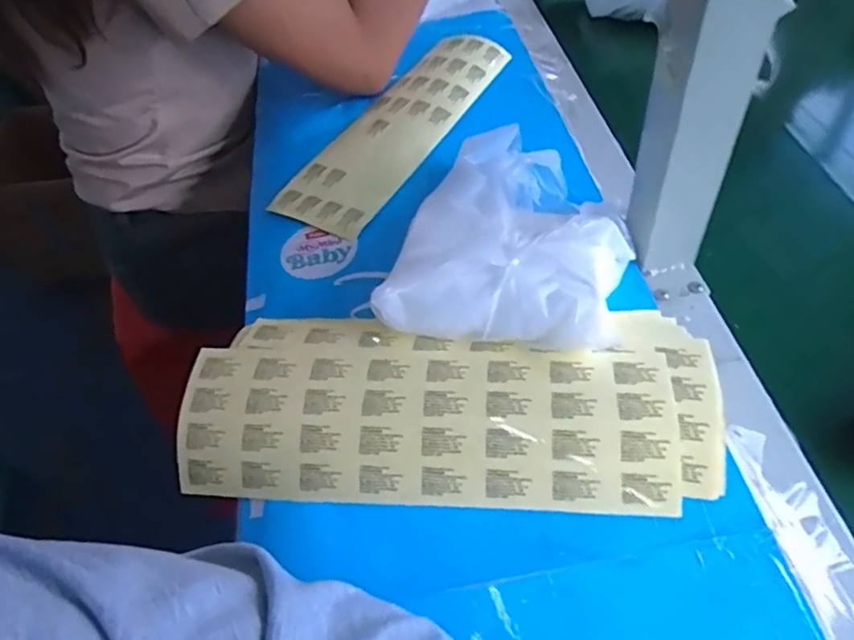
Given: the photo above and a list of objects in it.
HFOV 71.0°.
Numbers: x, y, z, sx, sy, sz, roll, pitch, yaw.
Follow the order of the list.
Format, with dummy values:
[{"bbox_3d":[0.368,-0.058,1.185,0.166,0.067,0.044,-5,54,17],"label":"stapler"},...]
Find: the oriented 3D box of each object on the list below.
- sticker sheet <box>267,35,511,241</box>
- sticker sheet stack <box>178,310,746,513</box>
[{"bbox_3d":[-0.024,-0.187,0.568,0.093,0.012,0.289,23,61,23],"label":"sticker sheet"},{"bbox_3d":[0.008,0.048,0.372,0.317,0.033,0.131,2,53,8],"label":"sticker sheet stack"}]

